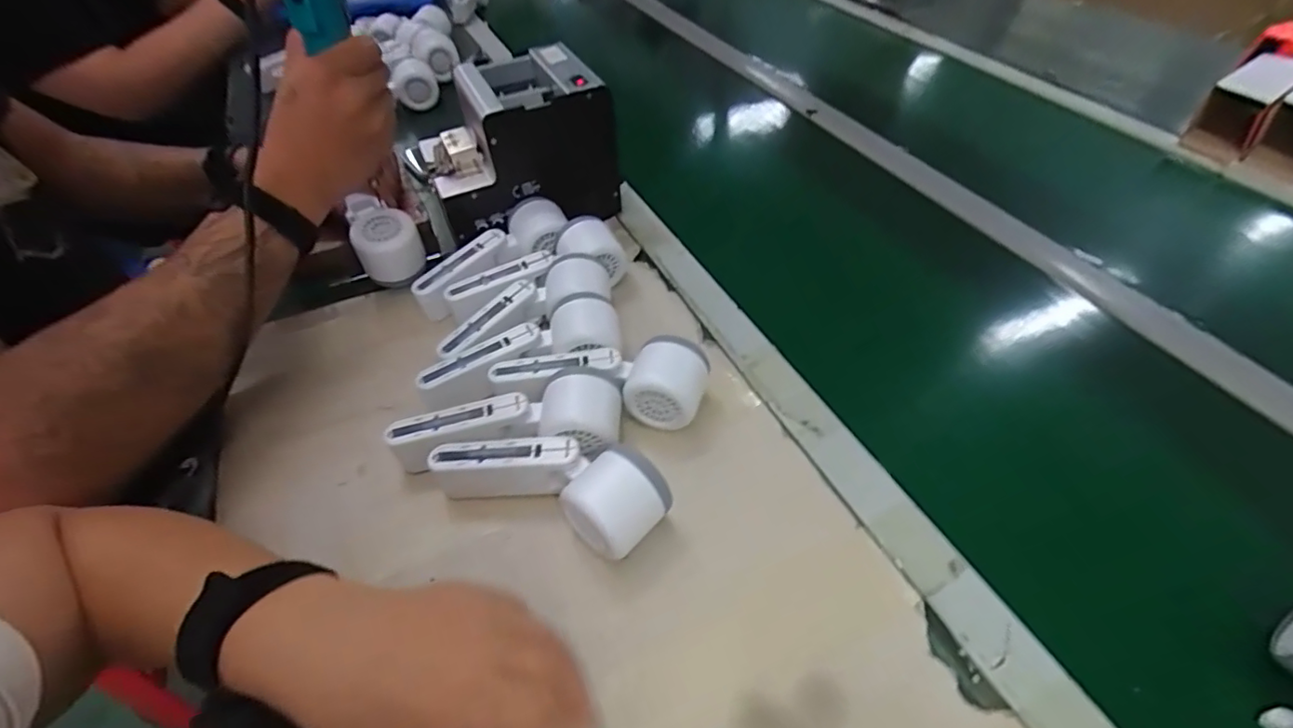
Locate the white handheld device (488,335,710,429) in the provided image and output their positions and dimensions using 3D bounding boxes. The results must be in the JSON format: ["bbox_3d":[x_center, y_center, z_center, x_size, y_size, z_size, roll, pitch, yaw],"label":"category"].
[{"bbox_3d":[-0.037,0.013,0.447,0.166,0.052,0.060,6,49,8],"label":"white handheld device"}]

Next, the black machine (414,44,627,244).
[{"bbox_3d":[-0.133,-0.227,0.569,0.179,0.117,0.139,-17,50,-12],"label":"black machine"}]

